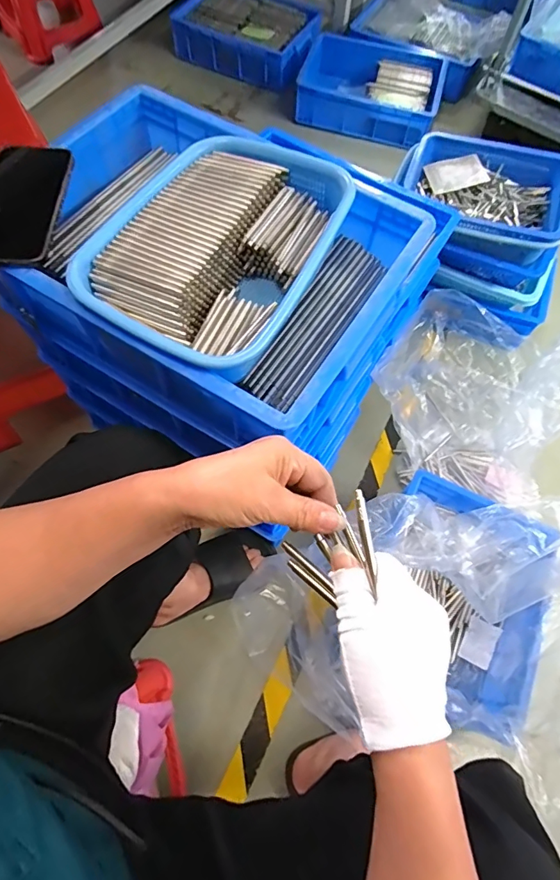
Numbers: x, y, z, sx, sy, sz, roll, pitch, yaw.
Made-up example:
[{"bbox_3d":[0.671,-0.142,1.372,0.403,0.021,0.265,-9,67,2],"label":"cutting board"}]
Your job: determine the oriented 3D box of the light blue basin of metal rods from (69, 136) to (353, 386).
[{"bbox_3d":[-0.060,-0.196,0.471,0.202,0.078,0.289,26,67,9],"label":"light blue basin of metal rods"}]

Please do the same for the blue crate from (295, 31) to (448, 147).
[{"bbox_3d":[0.276,-1.068,1.398,0.426,0.128,0.353,22,66,7],"label":"blue crate"}]

